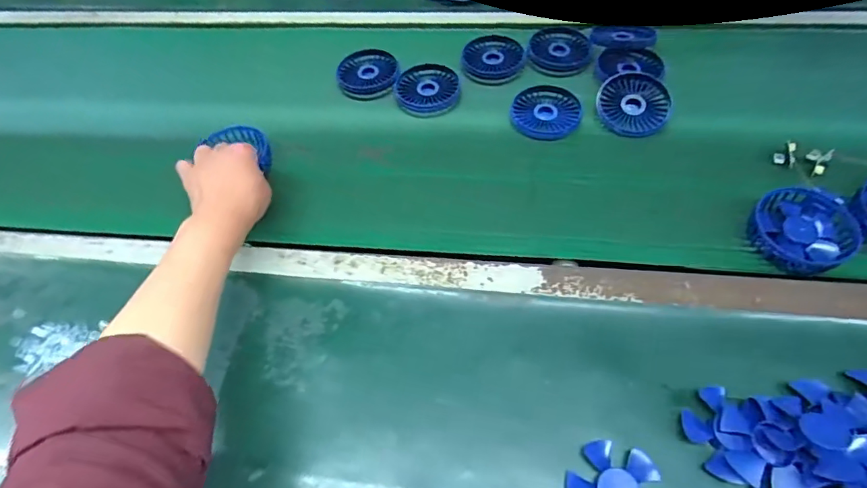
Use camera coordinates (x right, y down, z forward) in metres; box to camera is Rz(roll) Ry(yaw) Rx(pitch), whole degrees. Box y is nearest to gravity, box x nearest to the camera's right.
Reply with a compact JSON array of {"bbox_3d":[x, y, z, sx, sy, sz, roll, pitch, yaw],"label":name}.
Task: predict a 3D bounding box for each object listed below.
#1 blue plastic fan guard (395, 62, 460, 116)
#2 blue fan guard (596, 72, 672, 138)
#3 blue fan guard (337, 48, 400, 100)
[{"bbox_3d":[-0.006,-0.210,0.646,0.085,0.026,0.078,-2,58,3],"label":"blue plastic fan guard"},{"bbox_3d":[0.250,-0.175,0.591,0.093,0.011,0.093,-2,70,7],"label":"blue fan guard"},{"bbox_3d":[-0.092,-0.239,0.664,0.083,0.017,0.082,-9,58,-2],"label":"blue fan guard"}]

